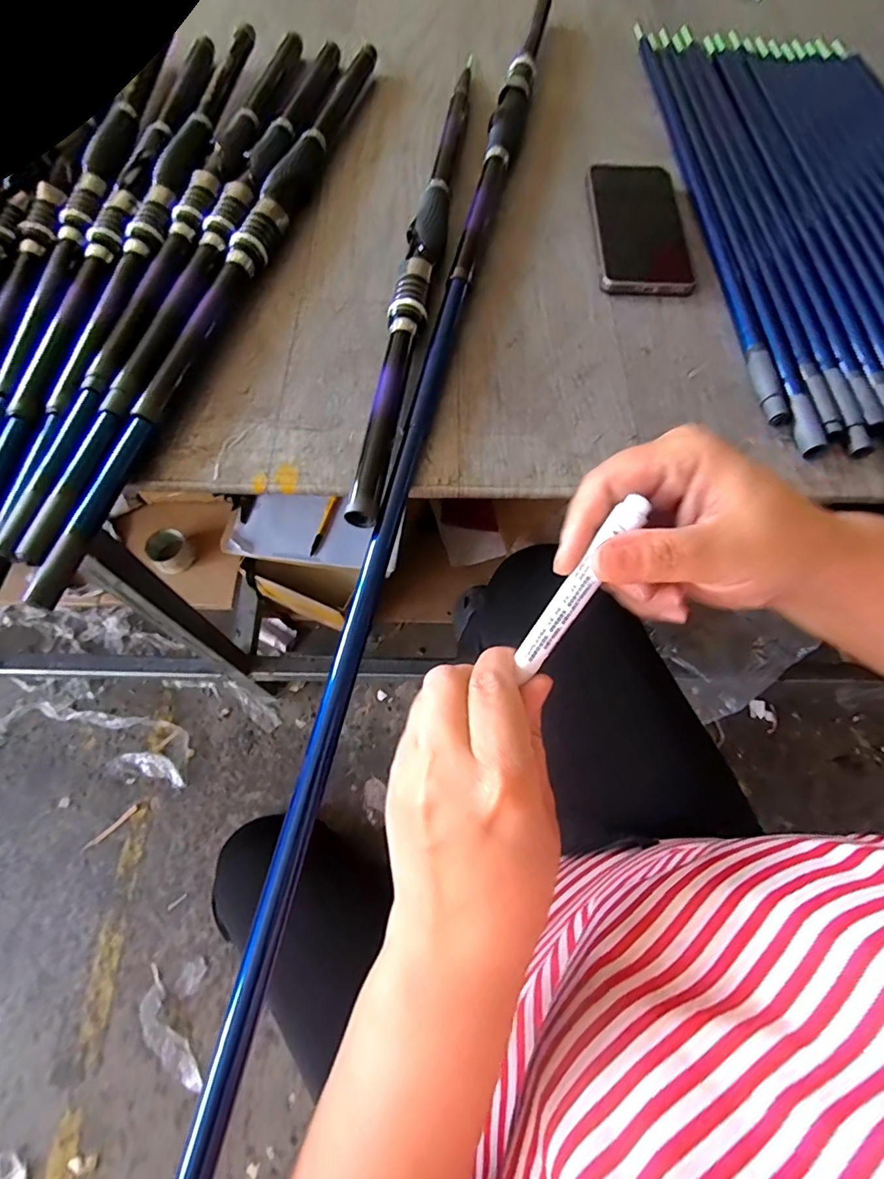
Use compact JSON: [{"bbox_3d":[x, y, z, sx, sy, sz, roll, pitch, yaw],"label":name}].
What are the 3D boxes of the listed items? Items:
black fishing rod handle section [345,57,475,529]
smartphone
[{"bbox_3d":[-0.013,-0.289,0.417,0.030,0.026,0.552,8,66,2],"label":"black fishing rod handle section"},{"bbox_3d":[0.169,-0.315,0.437,0.074,0.014,0.164,3,66,0],"label":"smartphone"}]

